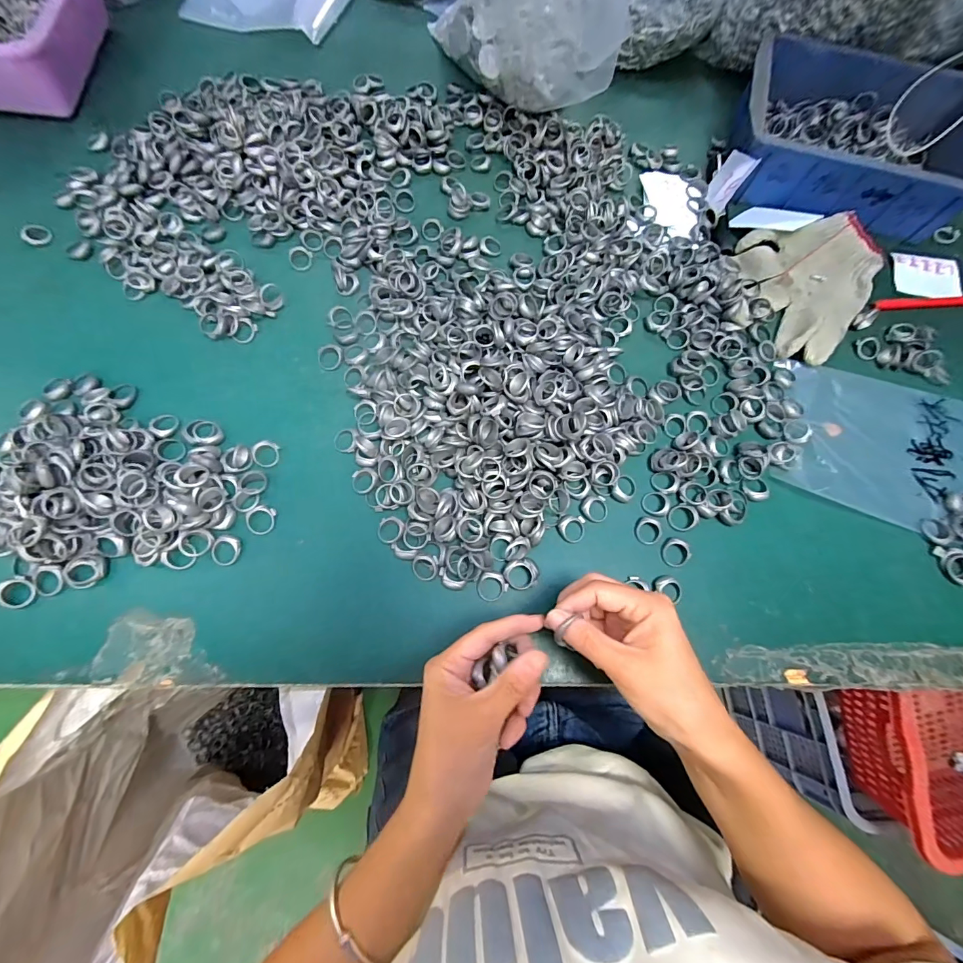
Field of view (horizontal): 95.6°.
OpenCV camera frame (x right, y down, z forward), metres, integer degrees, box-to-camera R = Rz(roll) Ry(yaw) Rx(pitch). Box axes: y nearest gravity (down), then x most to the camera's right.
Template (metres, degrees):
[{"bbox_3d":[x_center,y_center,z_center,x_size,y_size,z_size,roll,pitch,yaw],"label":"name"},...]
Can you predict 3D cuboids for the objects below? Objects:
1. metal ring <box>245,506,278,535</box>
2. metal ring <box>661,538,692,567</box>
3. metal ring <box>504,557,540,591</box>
[{"bbox_3d":[-0.181,0.032,0.358,0.022,0.006,0.023,0,74,-2],"label":"metal ring"},{"bbox_3d":[0.162,0.059,0.364,0.021,0.007,0.024,-35,78,-11],"label":"metal ring"},{"bbox_3d":[0.032,0.074,0.351,0.028,0.011,0.024,-22,76,-8],"label":"metal ring"}]

